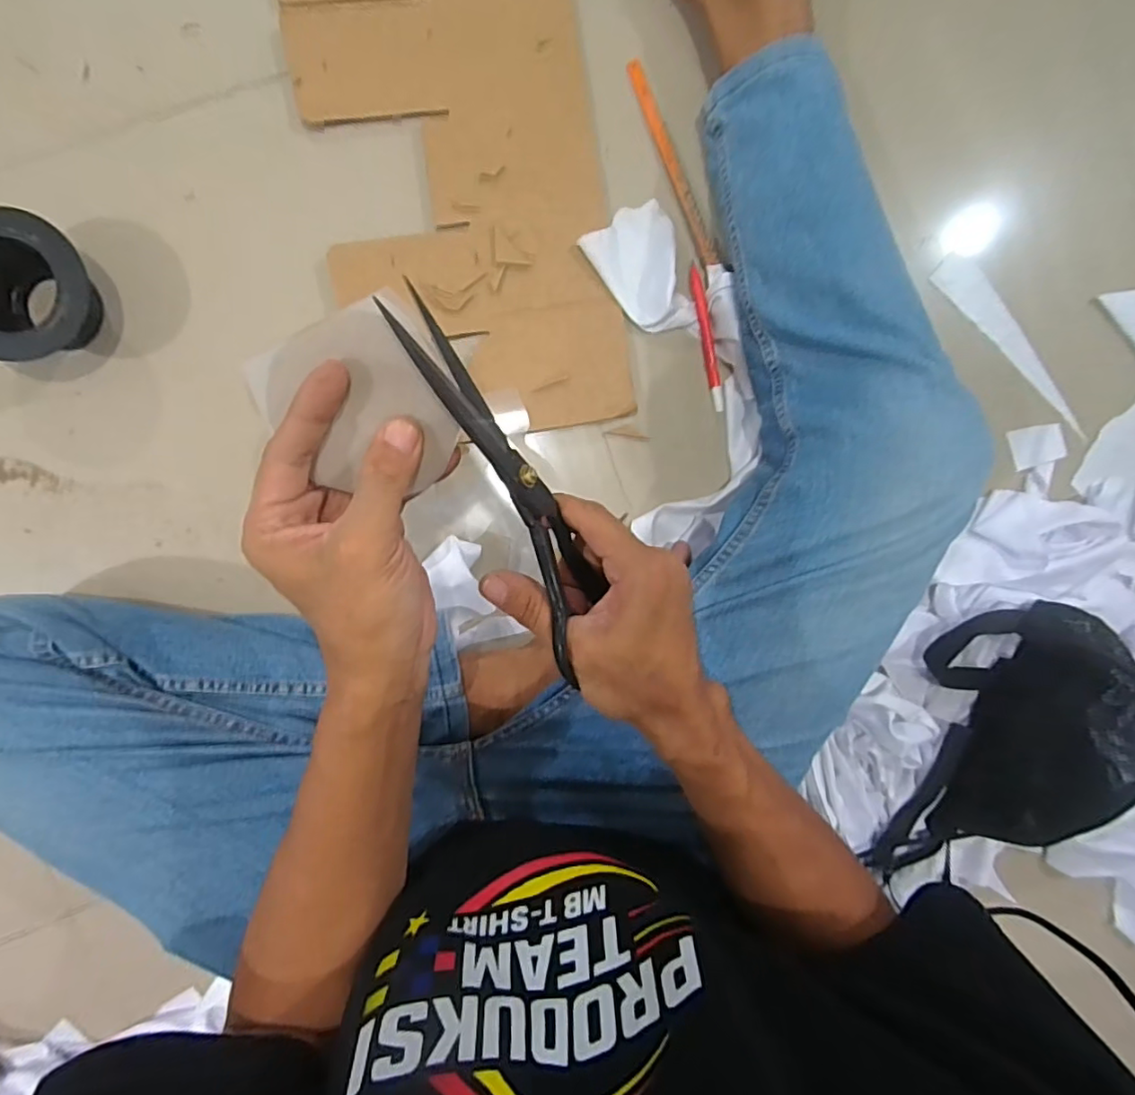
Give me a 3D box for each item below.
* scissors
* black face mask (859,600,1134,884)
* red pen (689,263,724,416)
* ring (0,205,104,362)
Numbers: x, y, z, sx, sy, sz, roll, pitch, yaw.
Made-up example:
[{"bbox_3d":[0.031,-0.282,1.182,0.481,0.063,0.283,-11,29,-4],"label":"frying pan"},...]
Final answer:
[{"bbox_3d":[-0.031,-0.027,0.280,0.011,0.073,0.186,-15,121,27],"label":"scissors"},{"bbox_3d":[0.410,0.190,0.528,0.143,0.102,0.280,12,93,-6],"label":"black face mask"},{"bbox_3d":[0.128,-0.190,0.531,0.011,0.010,0.127,-14,95,-4],"label":"red pen"},{"bbox_3d":[-0.413,-0.195,0.452,0.097,0.061,0.099,0,94,-5],"label":"ring"}]

